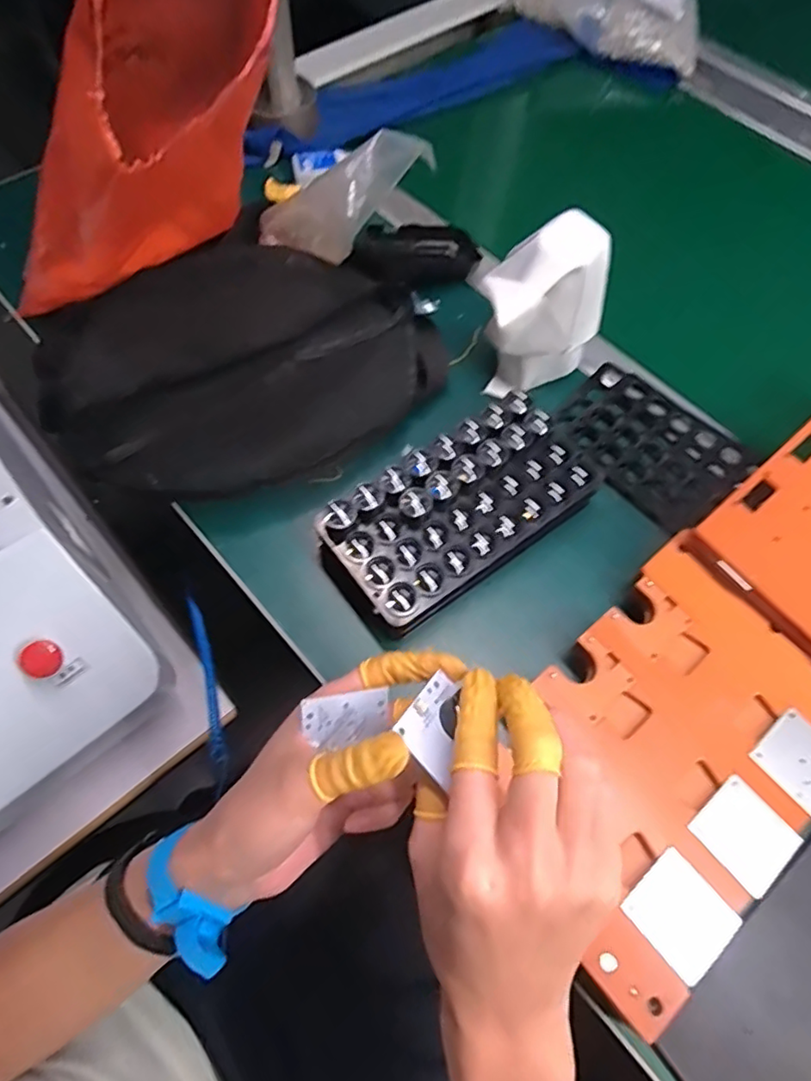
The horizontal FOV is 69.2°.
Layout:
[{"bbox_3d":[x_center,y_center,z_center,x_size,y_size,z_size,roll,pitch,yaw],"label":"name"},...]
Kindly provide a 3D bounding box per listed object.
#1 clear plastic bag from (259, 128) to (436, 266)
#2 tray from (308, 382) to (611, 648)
[{"bbox_3d":[-0.060,-0.281,0.504,0.164,0.063,0.084,-9,54,45],"label":"clear plastic bag"},{"bbox_3d":[0.039,-0.021,0.428,0.194,0.049,0.098,-34,69,-16],"label":"tray"}]

